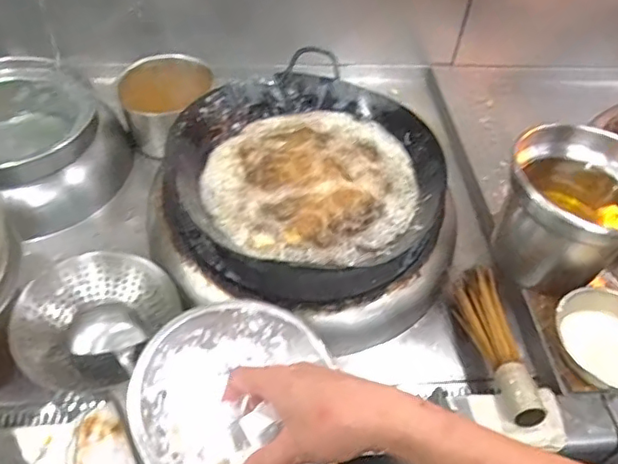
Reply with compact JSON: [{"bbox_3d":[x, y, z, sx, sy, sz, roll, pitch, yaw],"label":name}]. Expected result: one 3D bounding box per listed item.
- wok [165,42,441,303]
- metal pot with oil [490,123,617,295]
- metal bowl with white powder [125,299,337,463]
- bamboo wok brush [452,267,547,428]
[{"bbox_3d":[0.004,-0.093,0.948,0.413,0.115,0.421,24,50,16],"label":"wok"},{"bbox_3d":[0.418,-0.026,0.918,0.220,0.207,0.202,3,48,-3],"label":"metal pot with oil"},{"bbox_3d":[-0.065,0.139,0.484,0.153,0.050,0.168,3,48,-3],"label":"metal bowl with white powder"},{"bbox_3d":[0.276,0.158,0.854,0.059,0.047,0.263,-1,48,-7],"label":"bamboo wok brush"}]

